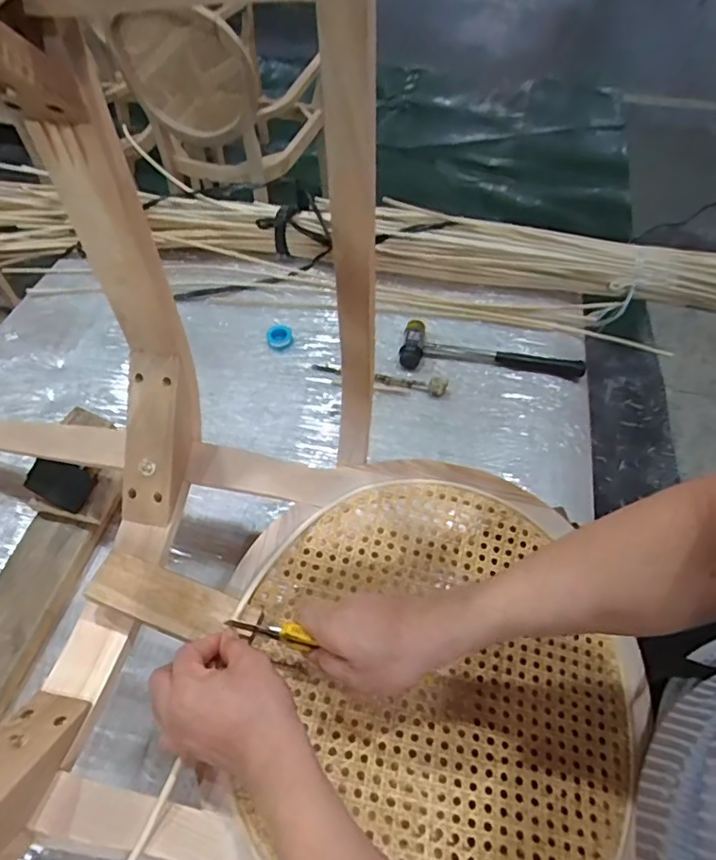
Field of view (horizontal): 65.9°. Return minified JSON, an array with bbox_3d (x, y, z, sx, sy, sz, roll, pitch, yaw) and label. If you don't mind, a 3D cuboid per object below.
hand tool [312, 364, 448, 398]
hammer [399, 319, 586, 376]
[{"bbox_3d":[0.031,-0.083,0.855,0.212,0.023,0.030,9,55,8],"label":"hand tool"},{"bbox_3d":[0.211,-0.127,0.871,0.283,0.033,0.076,5,55,4],"label":"hammer"}]

